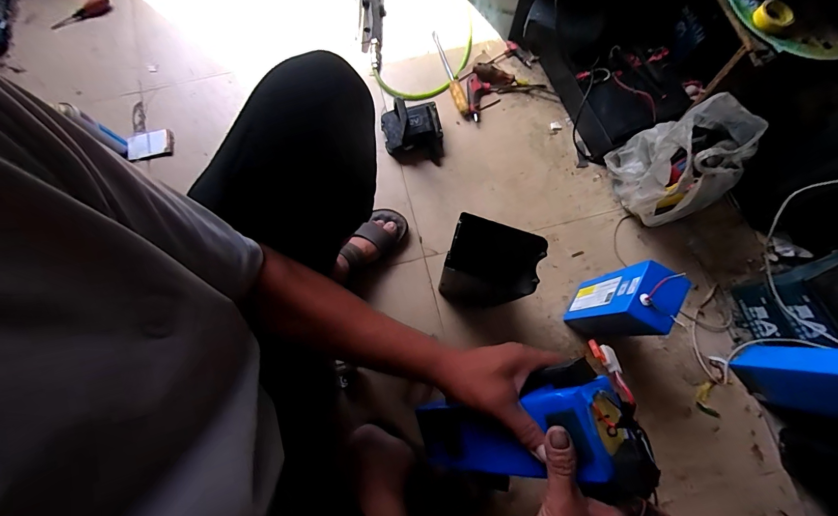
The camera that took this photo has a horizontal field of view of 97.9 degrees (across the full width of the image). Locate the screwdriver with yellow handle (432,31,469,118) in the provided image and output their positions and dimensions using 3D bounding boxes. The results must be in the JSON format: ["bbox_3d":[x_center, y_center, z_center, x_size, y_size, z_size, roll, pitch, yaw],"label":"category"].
[{"bbox_3d":[0.079,-0.456,0.907,0.029,0.030,0.222,-17,78,-4],"label":"screwdriver with yellow handle"}]

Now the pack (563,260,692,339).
[{"bbox_3d":[0.363,0.084,0.667,0.075,0.287,0.099,33,79,7],"label":"pack"}]

